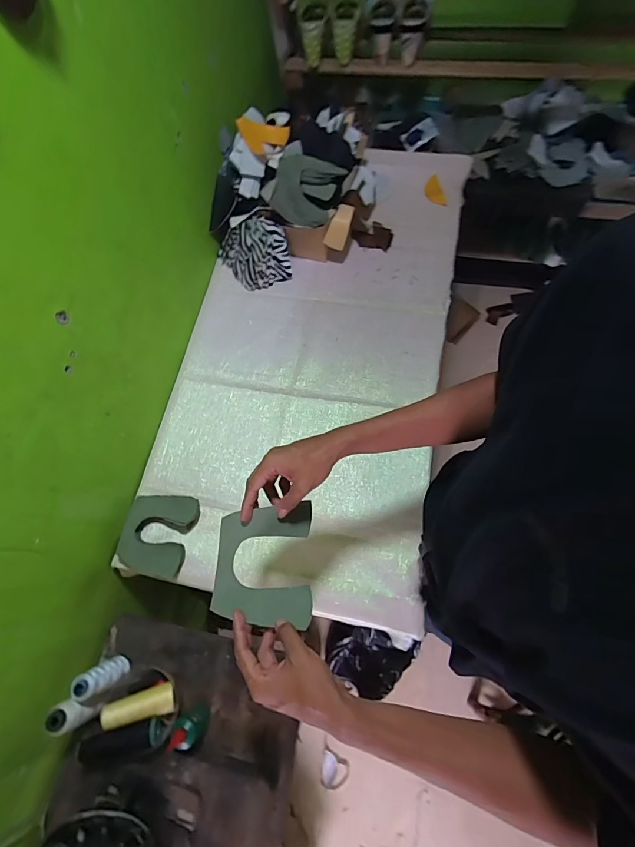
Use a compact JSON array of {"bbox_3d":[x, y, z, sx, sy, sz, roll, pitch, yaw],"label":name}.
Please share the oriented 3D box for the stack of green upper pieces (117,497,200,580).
[{"bbox_3d":[-0.318,0.218,0.762,0.129,0.026,0.153,13,70,-5],"label":"stack of green upper pieces"}]

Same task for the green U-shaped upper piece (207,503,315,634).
[{"bbox_3d":[-0.067,0.177,0.496,0.120,0.029,0.146,3,70,2],"label":"green U-shaped upper piece"}]

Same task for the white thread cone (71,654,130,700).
[{"bbox_3d":[-0.372,0.439,0.666,0.046,0.120,0.046,-2,69,4],"label":"white thread cone"}]

